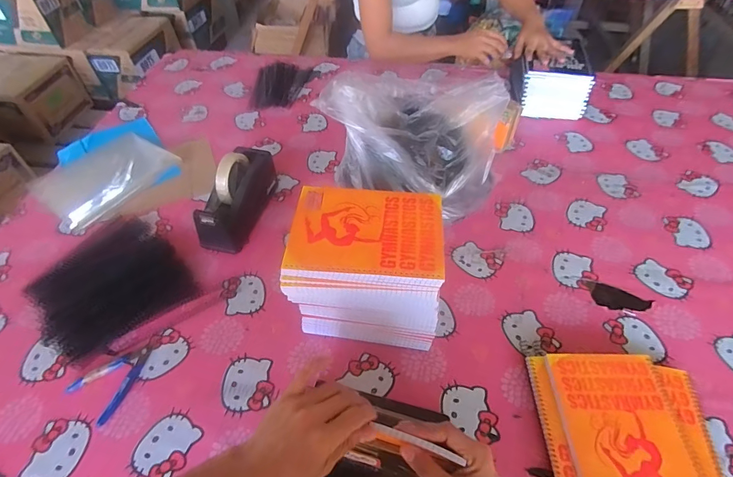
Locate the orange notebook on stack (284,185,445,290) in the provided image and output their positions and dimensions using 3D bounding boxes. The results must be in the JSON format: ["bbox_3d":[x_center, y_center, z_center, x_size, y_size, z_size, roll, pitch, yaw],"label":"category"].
[{"bbox_3d":[0.001,-0.010,0.526,0.193,0.013,0.146,4,49,4],"label":"orange notebook on stack"}]

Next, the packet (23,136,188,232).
[{"bbox_3d":[-0.575,-0.144,0.879,0.221,0.022,0.244,30,56,24],"label":"packet"}]

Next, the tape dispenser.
[{"bbox_3d":[-0.246,-0.076,0.753,0.066,0.121,0.215,11,50,10],"label":"tape dispenser"}]

